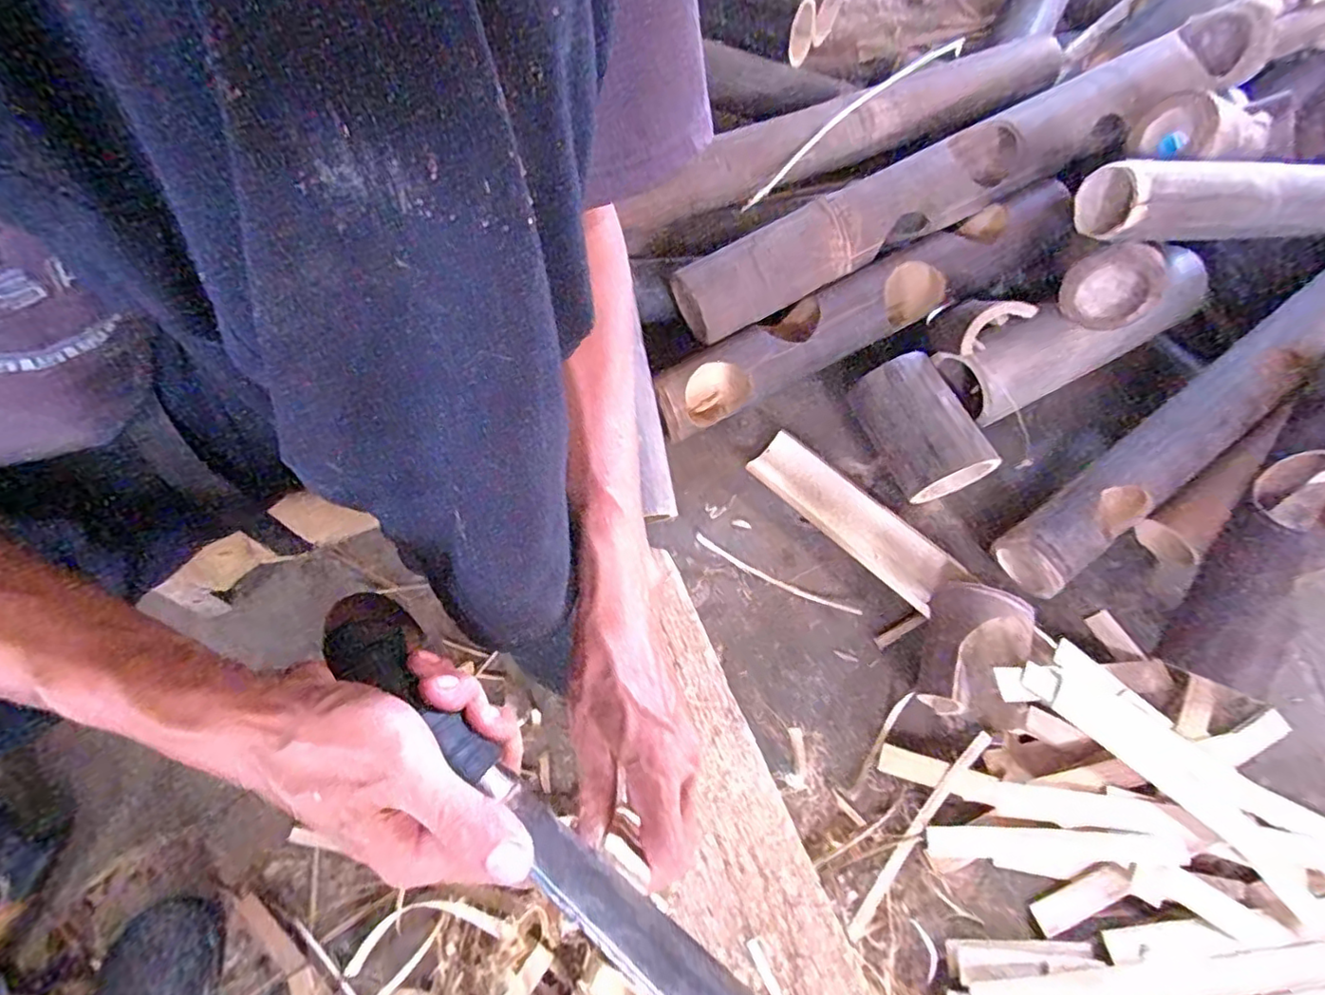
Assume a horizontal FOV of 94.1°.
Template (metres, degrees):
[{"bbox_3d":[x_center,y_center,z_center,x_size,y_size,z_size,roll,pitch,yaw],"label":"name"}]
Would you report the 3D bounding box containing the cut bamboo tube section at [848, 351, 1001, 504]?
[{"bbox_3d":[0.237,-0.062,0.580,0.072,0.069,0.129,-22,67,-11],"label":"cut bamboo tube section"}]

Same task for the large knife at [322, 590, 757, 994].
[{"bbox_3d":[-0.031,0.146,0.245,0.306,0.032,0.026,40,71,14],"label":"large knife"}]

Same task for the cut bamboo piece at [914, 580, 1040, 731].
[{"bbox_3d":[0.256,0.126,0.494,0.082,0.060,0.101,16,66,7],"label":"cut bamboo piece"}]

